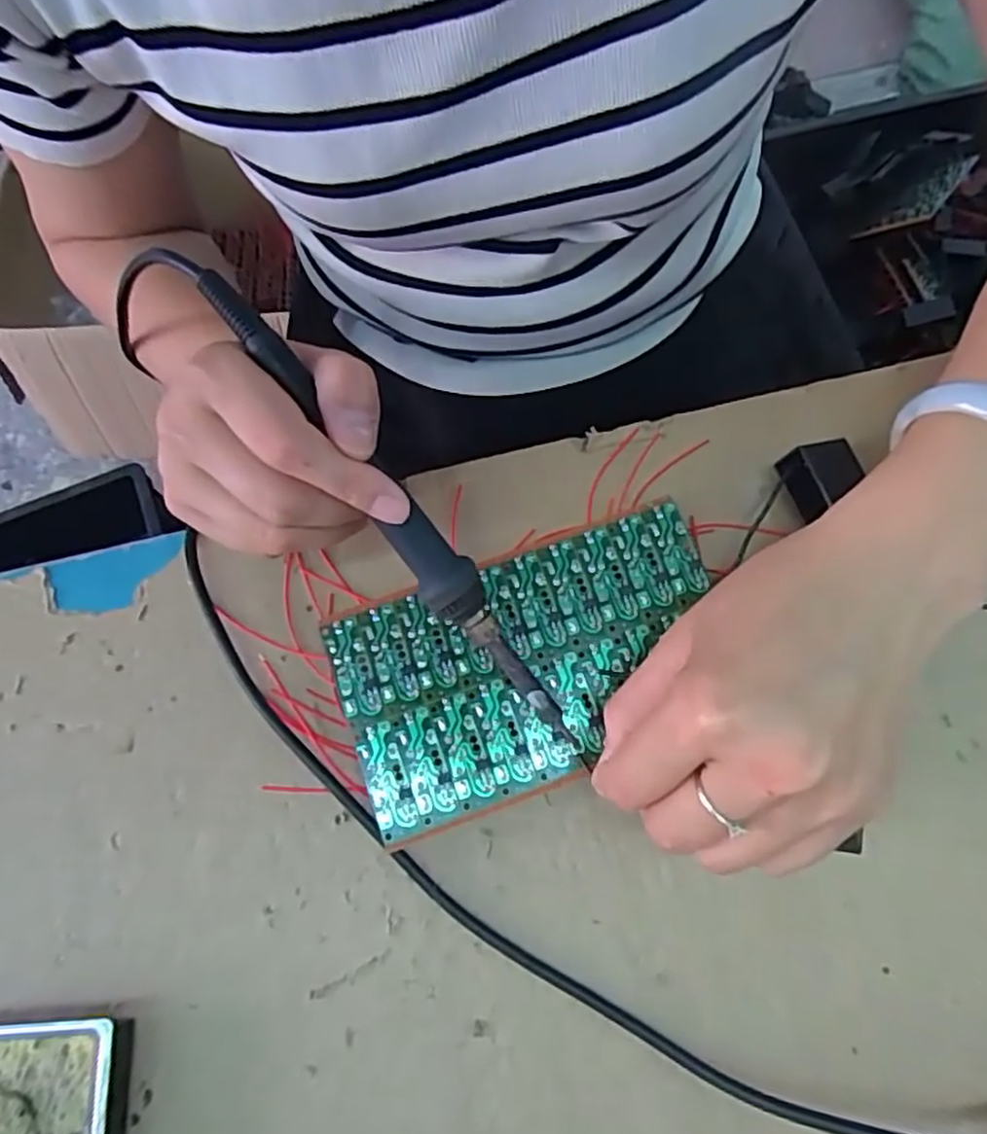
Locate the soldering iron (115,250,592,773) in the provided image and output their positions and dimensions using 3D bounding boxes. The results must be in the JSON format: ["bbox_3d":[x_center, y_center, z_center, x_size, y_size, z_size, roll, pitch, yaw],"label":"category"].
[{"bbox_3d":[-0.033,-0.012,0.261,0.020,0.026,0.212,-39,101,-10],"label":"soldering iron"}]

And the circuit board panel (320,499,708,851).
[{"bbox_3d":[0.017,0.040,0.286,0.154,0.007,0.092,-20,73,-4],"label":"circuit board panel"}]

